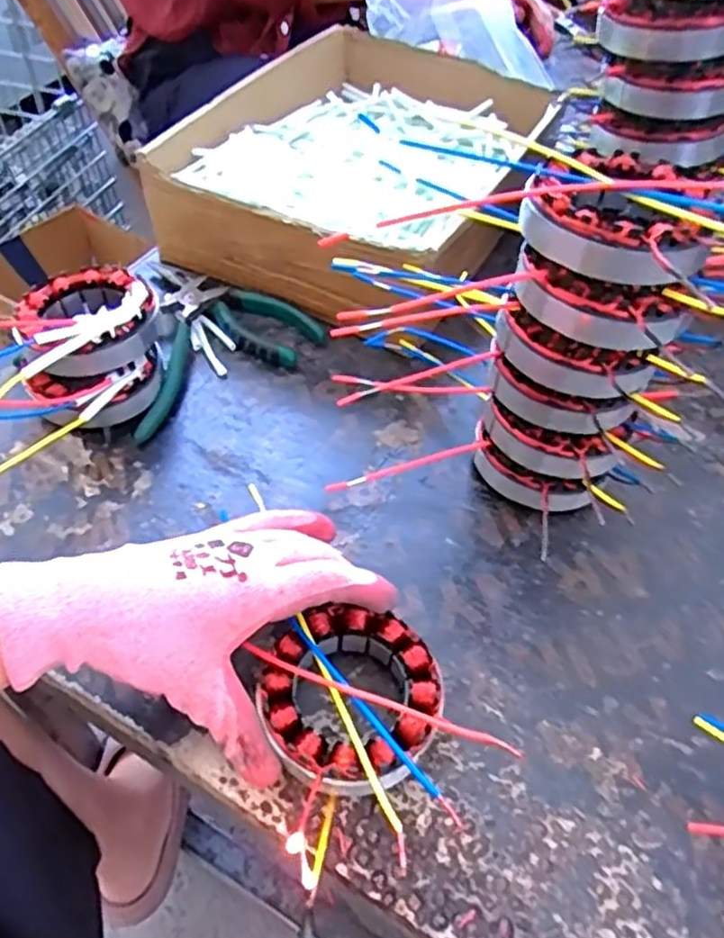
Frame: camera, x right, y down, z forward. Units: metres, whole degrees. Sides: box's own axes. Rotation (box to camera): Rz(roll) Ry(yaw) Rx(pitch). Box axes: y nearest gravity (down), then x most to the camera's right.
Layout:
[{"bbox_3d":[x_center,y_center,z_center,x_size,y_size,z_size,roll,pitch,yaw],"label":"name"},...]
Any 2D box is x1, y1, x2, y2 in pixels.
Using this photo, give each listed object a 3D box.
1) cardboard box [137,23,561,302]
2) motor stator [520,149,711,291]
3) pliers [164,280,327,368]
[{"bbox_3d":[0.001,-0.263,0.625,0.216,0.095,0.332,24,53,16],"label":"cardboard box"},{"bbox_3d":[0.118,-0.119,0.332,0.080,0.033,0.078,20,52,13],"label":"motor stator"},{"bbox_3d":[-0.082,-0.115,0.542,0.109,0.025,0.063,21,52,14],"label":"pliers"}]

